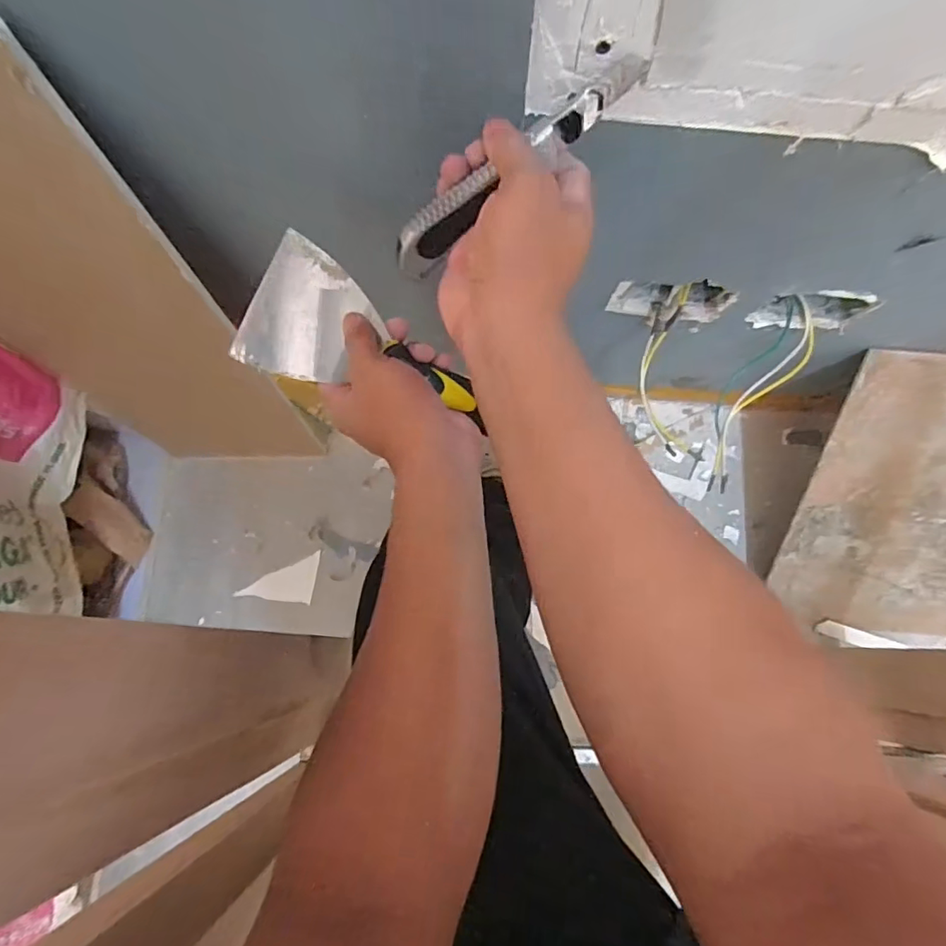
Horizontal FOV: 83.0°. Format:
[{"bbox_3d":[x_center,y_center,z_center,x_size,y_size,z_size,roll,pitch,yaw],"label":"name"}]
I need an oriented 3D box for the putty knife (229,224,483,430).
[{"bbox_3d":[-0.074,-0.084,0.375,0.175,0.028,0.091,30,84,5],"label":"putty knife"}]

